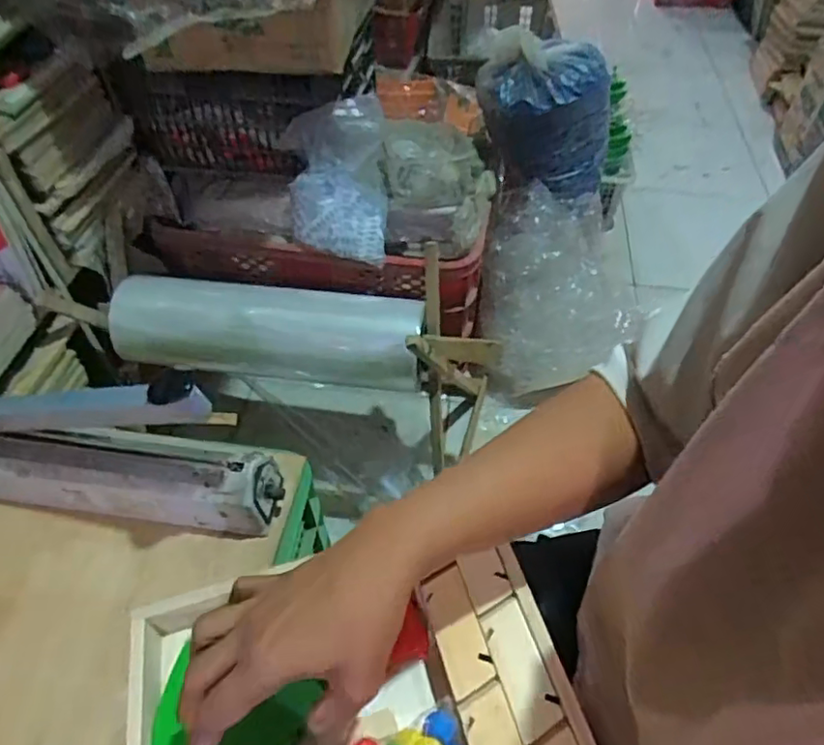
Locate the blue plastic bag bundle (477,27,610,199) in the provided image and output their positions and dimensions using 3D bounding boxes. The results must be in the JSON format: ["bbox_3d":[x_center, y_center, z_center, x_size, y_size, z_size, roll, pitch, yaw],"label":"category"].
[{"bbox_3d":[0.245,-0.480,1.147,0.252,0.224,0.177,7,51,6],"label":"blue plastic bag bundle"}]

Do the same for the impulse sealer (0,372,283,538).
[{"bbox_3d":[-0.350,0.083,0.636,0.383,0.192,0.072,4,51,4],"label":"impulse sealer"}]

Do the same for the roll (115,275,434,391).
[{"bbox_3d":[-0.225,-0.064,0.924,0.479,0.099,0.112,6,51,5],"label":"roll"}]

